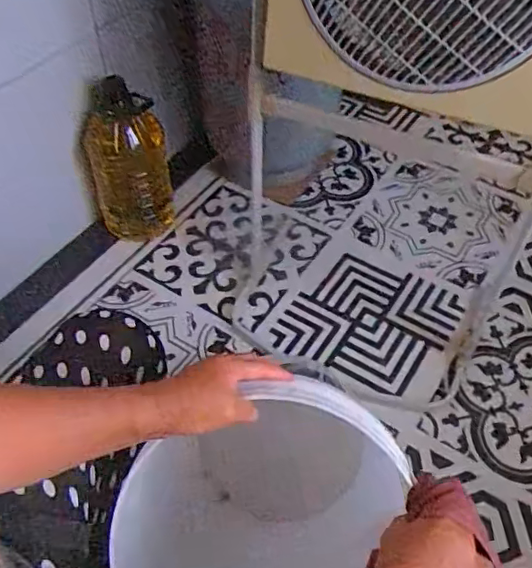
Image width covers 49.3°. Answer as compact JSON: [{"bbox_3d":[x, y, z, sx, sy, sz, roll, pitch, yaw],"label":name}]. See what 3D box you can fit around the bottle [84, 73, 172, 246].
[{"bbox_3d":[-0.282,-0.245,1.178,0.152,0.340,0.101,-14,53,-12],"label":"bottle"}]

